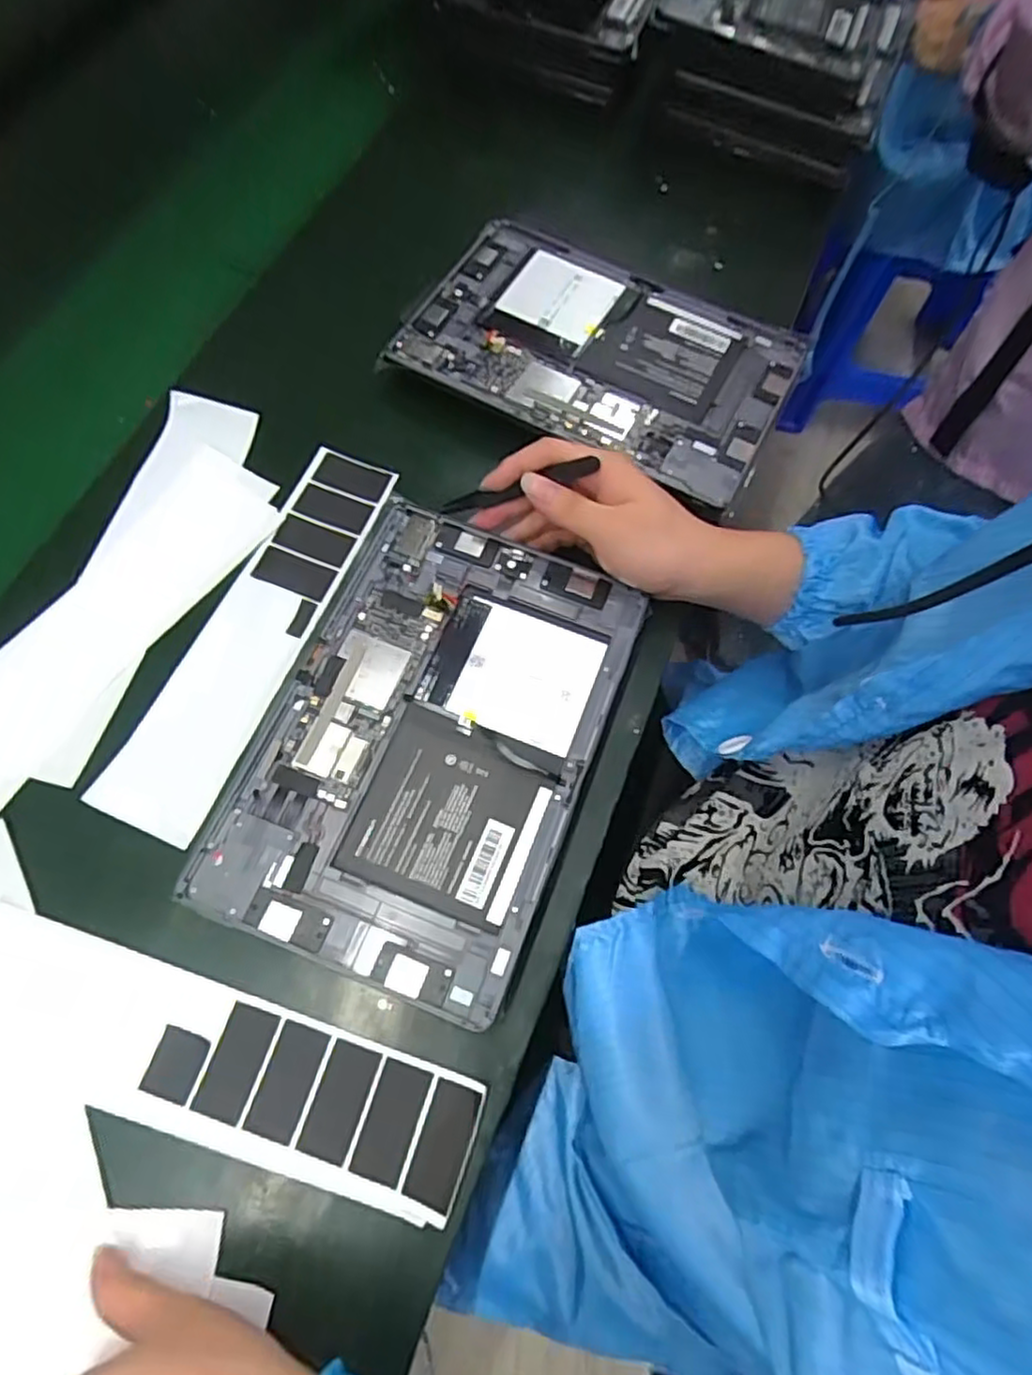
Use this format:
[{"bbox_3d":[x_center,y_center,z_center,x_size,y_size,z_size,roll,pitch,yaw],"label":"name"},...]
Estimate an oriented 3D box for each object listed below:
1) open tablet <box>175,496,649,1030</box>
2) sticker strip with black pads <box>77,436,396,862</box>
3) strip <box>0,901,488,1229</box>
[{"bbox_3d":[-0.045,0.023,0.380,0.166,0.007,0.252,21,68,6],"label":"open tablet"},{"bbox_3d":[-0.159,-0.039,0.431,0.059,0.011,0.264,23,70,6],"label":"sticker strip with black pads"},{"bbox_3d":[-0.153,0.177,0.336,0.270,0.008,0.066,17,70,3],"label":"strip"}]

